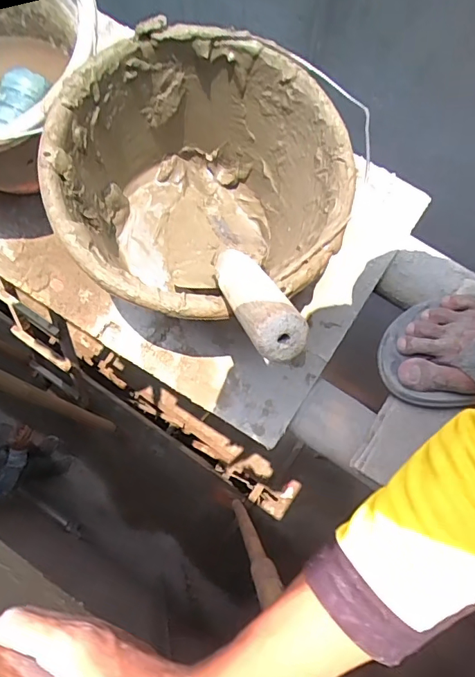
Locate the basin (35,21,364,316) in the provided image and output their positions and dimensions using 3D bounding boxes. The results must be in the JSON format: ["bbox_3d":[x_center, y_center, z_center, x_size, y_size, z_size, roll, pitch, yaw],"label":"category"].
[{"bbox_3d":[-0.023,-0.121,0.460,0.229,0.196,0.240,0,77,0],"label":"basin"}]

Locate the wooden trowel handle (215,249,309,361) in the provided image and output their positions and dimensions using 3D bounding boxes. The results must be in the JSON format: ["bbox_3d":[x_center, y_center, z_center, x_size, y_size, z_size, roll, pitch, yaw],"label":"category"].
[{"bbox_3d":[0.010,-0.031,0.320,0.033,0.026,0.117,-20,38,-4],"label":"wooden trowel handle"}]

